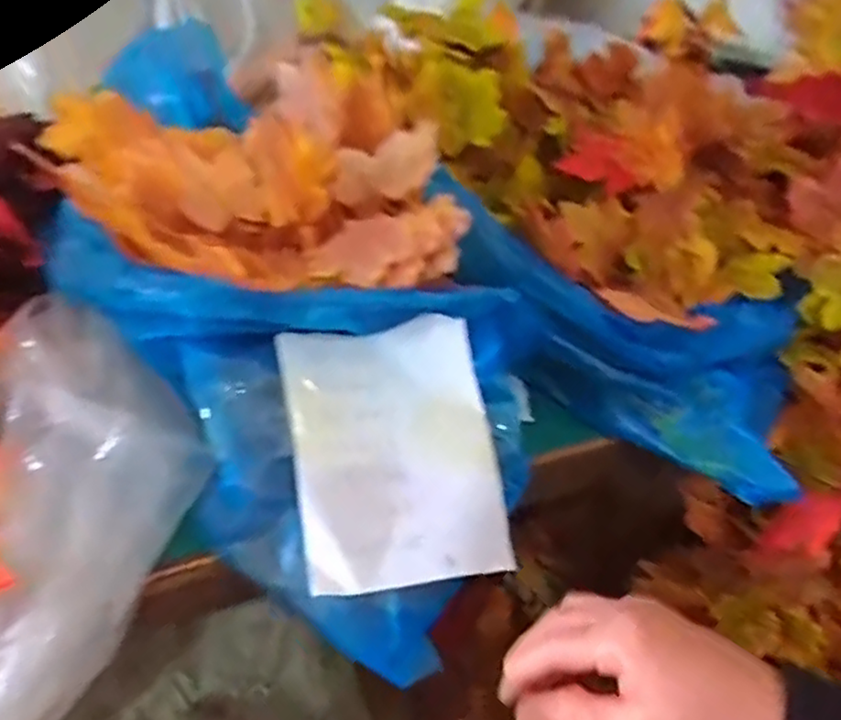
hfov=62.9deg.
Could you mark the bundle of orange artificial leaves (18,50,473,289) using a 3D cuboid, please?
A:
[{"bbox_3d":[-0.138,-0.167,0.553,0.357,0.086,0.260,9,35,4],"label":"bundle of orange artificial leaves"}]

